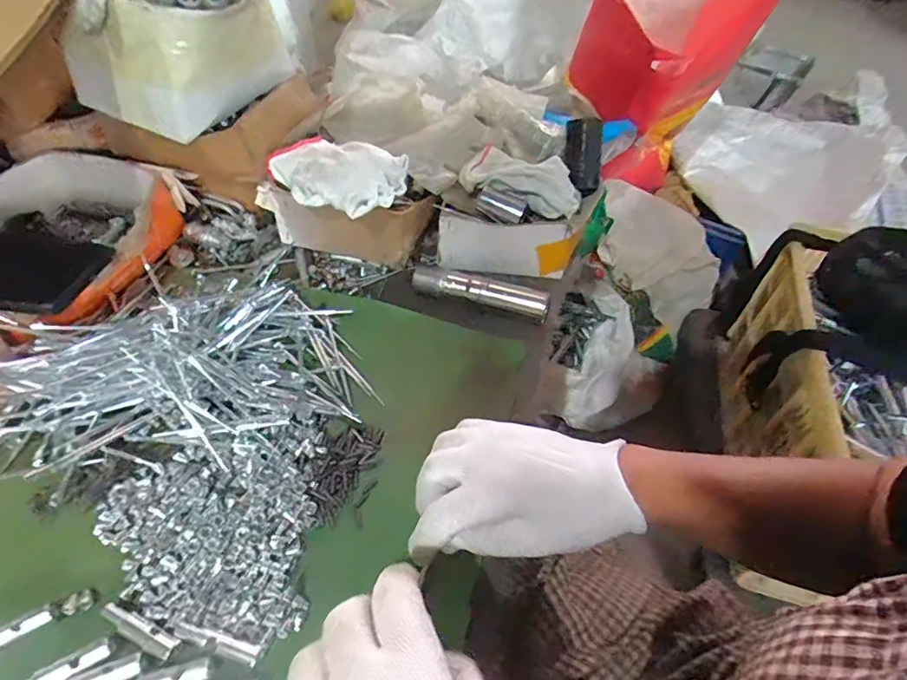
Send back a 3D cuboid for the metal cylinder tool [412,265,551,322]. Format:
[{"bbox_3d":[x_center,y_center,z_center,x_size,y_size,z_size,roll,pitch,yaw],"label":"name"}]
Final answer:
[{"bbox_3d":[0.024,-0.046,0.460,0.122,0.020,0.023,17,50,10],"label":"metal cylinder tool"}]

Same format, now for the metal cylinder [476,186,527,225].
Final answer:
[{"bbox_3d":[0.041,-0.119,0.458,0.042,0.021,0.020,21,51,13],"label":"metal cylinder"}]

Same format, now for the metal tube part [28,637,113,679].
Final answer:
[{"bbox_3d":[-0.208,0.174,0.271,0.050,0.004,0.011,-22,54,-21],"label":"metal tube part"}]

